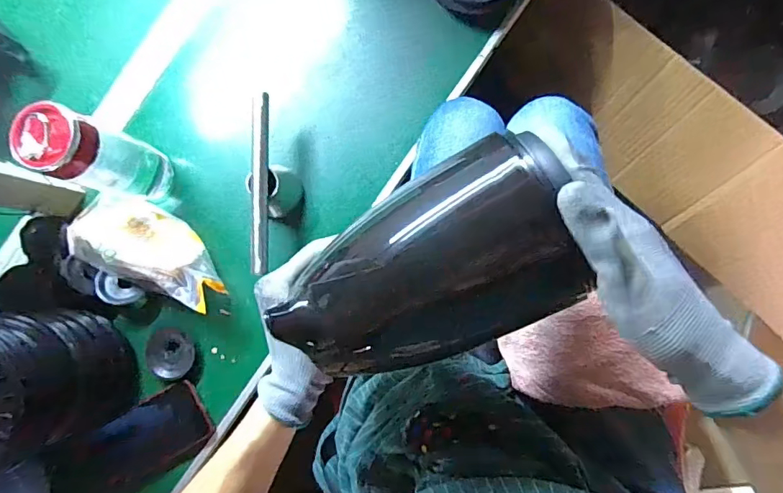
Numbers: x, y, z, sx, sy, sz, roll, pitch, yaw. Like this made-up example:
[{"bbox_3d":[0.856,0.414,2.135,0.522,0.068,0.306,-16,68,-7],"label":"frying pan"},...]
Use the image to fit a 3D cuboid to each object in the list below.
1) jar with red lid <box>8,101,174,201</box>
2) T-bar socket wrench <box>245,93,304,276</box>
[{"bbox_3d":[-0.311,-0.095,0.523,0.055,0.173,0.068,18,88,8],"label":"jar with red lid"},{"bbox_3d":[-0.137,-0.071,0.558,0.046,0.074,0.201,-8,85,6],"label":"T-bar socket wrench"}]

